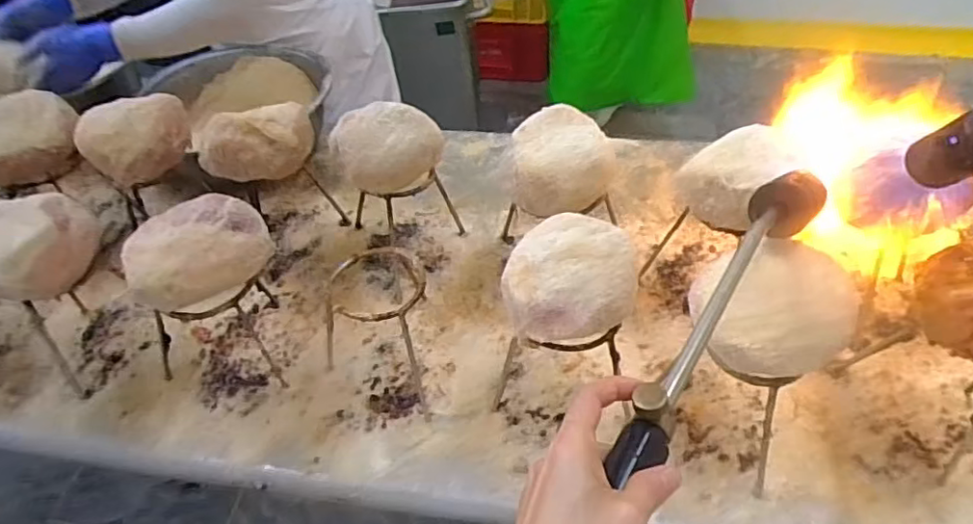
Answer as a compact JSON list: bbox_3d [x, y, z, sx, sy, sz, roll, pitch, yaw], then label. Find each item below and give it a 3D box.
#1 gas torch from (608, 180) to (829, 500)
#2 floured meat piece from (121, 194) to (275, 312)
[{"bbox_3d":[0.181,0.027,0.453,0.047,0.062,0.378,26,44,26],"label":"gas torch"},{"bbox_3d":[-0.292,-0.005,0.613,0.101,0.079,0.122,17,49,18],"label":"floured meat piece"}]

